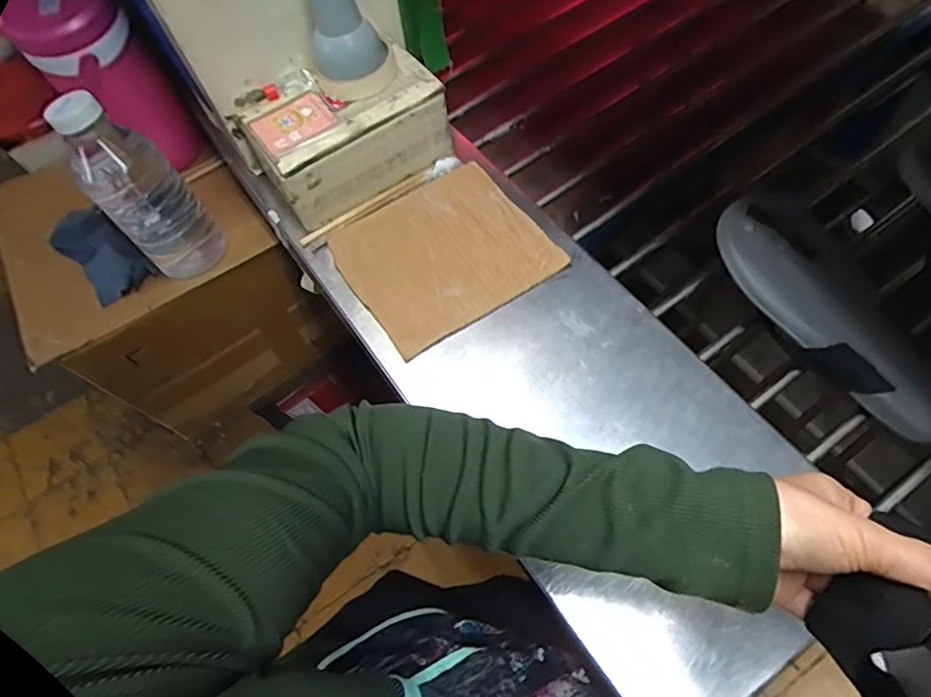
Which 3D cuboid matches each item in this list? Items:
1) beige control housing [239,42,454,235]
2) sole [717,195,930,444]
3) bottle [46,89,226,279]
[{"bbox_3d":[-0.128,-0.237,0.641,0.200,0.095,0.129,-35,65,-13],"label":"beige control housing"},{"bbox_3d":[0.334,-0.028,0.519,0.084,0.040,0.262,-39,82,-18],"label":"sole"},{"bbox_3d":[-0.384,-0.187,0.667,0.093,0.233,0.092,-40,65,-14],"label":"bottle"}]

